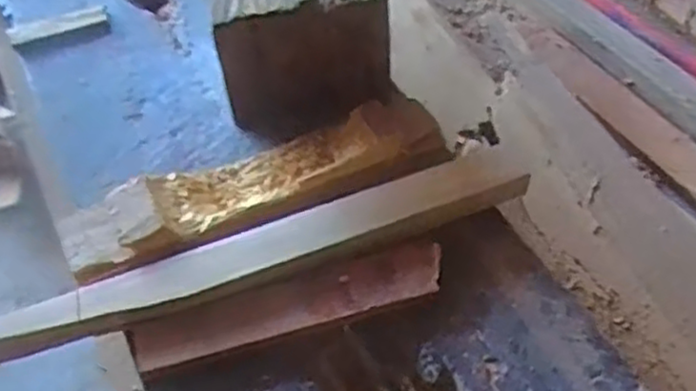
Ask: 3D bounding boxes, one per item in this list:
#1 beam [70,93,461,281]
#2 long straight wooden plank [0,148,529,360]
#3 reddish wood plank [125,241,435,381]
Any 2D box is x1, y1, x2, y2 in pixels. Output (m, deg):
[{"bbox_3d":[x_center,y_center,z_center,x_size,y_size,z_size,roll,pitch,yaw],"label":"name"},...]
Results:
[{"bbox_3d":[-0.092,-0.010,0.776,0.400,0.051,0.107,-19,54,-12],"label":"beam"},{"bbox_3d":[-0.084,0.058,0.724,0.557,0.041,0.062,-18,54,-12],"label":"long straight wooden plank"},{"bbox_3d":[-0.053,0.103,0.691,0.286,0.025,0.060,-15,53,-10],"label":"reddish wood plank"}]

